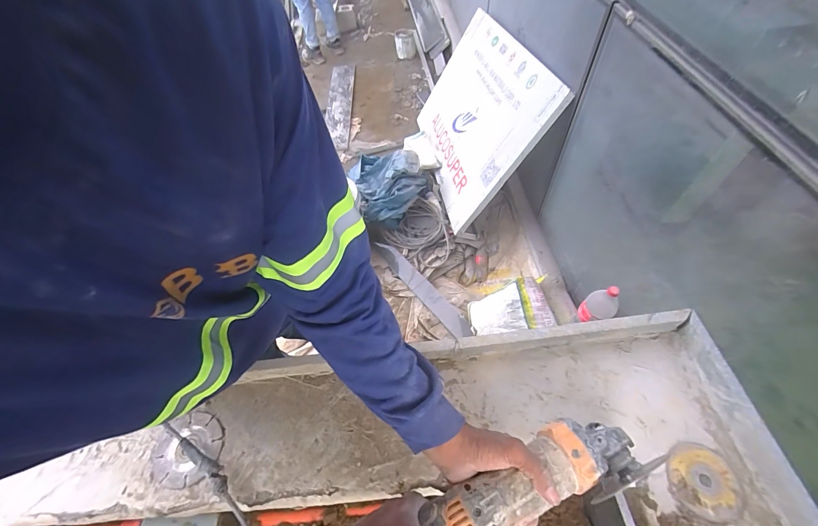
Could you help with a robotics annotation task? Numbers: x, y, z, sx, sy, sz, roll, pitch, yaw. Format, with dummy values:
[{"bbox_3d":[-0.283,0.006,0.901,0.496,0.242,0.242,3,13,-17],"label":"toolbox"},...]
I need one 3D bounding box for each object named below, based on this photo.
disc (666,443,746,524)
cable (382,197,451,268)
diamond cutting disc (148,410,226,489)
[{"bbox_3d":[0.393,0.289,0.456,0.092,0.008,0.083,-23,57,-11],"label":"disc"},{"bbox_3d":[0.076,-0.149,1.714,0.322,0.111,0.283,36,65,25],"label":"cable"},{"bbox_3d":[-0.342,0.286,0.530,0.105,0.009,0.100,3,55,7],"label":"diamond cutting disc"}]

